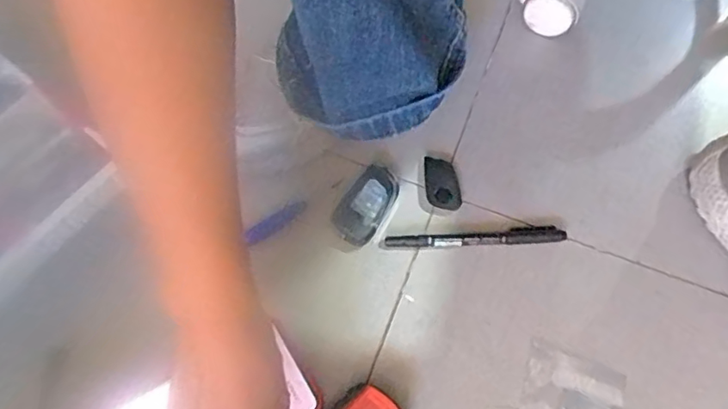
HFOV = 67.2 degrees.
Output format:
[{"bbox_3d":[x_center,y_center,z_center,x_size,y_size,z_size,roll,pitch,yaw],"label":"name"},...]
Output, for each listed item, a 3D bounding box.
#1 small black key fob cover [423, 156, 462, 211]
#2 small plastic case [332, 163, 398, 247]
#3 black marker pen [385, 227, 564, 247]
[{"bbox_3d":[0.063,-0.018,0.446,0.027,0.006,0.047,-4,66,-3],"label":"small black key fob cover"},{"bbox_3d":[0.002,0.001,0.432,0.035,0.011,0.068,28,68,11],"label":"small plastic case"},{"bbox_3d":[0.086,0.027,0.422,0.136,0.008,0.013,-4,66,-3],"label":"black marker pen"}]

